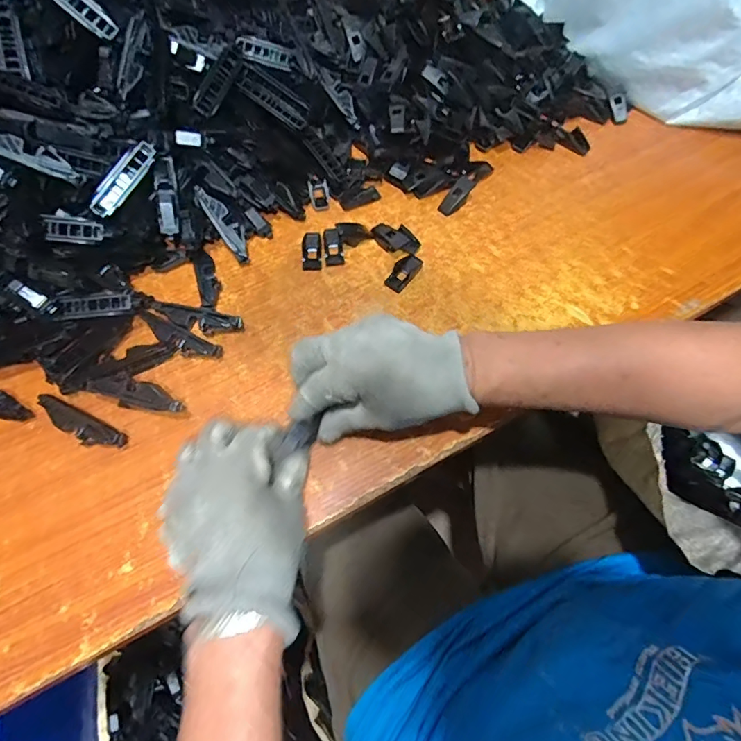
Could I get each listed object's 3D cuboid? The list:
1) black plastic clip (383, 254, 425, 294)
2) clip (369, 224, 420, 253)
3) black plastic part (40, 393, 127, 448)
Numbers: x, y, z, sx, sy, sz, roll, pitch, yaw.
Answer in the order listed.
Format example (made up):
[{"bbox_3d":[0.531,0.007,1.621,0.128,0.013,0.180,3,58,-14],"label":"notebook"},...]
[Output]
[{"bbox_3d":[0.032,-0.094,0.432,0.020,0.007,0.041,34,71,13],"label":"black plastic clip"},{"bbox_3d":[0.023,-0.128,0.442,0.046,0.017,0.024,29,70,11],"label":"clip"},{"bbox_3d":[-0.231,0.042,0.360,0.076,0.015,0.020,25,69,9],"label":"black plastic part"}]

